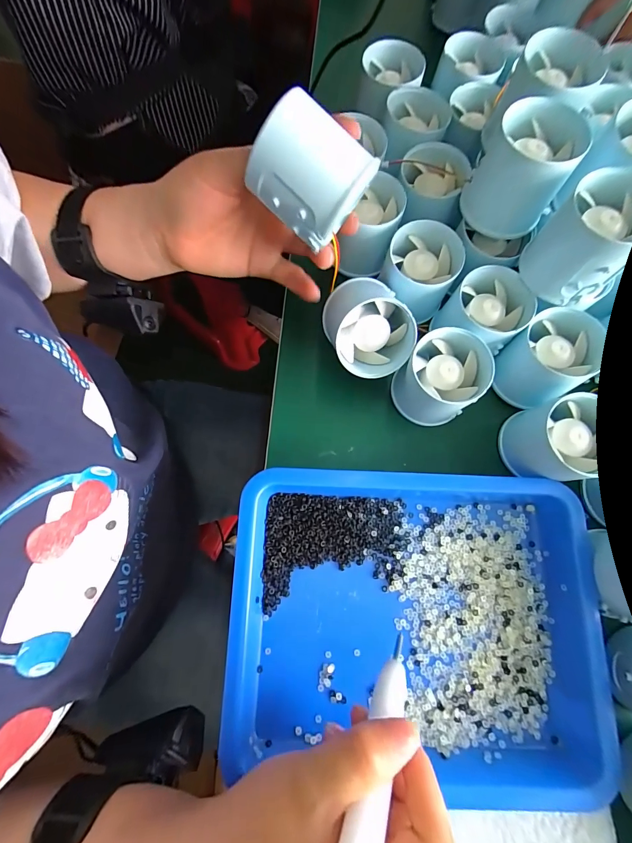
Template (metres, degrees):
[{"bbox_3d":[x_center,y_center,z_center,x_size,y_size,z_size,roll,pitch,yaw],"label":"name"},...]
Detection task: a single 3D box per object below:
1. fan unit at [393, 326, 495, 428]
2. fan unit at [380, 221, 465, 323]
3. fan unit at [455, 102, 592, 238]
[{"bbox_3d":[0.085,-0.028,0.241,0.049,0.051,0.049,0,73,-1],"label":"fan unit"},{"bbox_3d":[0.073,-0.106,0.256,0.050,0.044,0.055,0,73,-1],"label":"fan unit"},{"bbox_3d":[0.130,-0.159,0.229,0.053,0.057,0.058,30,74,8],"label":"fan unit"}]

